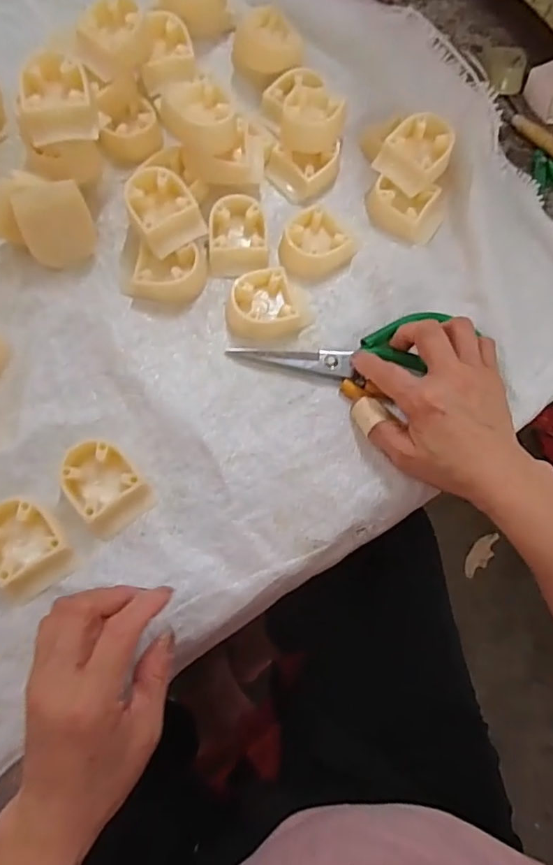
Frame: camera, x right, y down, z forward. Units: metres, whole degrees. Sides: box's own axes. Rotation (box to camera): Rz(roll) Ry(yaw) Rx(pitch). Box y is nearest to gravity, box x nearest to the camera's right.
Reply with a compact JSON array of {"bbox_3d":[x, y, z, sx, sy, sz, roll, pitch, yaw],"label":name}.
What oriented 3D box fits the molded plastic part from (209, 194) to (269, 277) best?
[{"bbox_3d":[-0.030,-0.153,0.414,0.045,0.024,0.058,-2,74,-5],"label":"molded plastic part"}]

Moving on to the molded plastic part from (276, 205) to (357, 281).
[{"bbox_3d":[0.031,-0.145,0.416,0.049,0.026,0.056,35,74,5],"label":"molded plastic part"}]

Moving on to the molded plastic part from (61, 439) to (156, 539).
[{"bbox_3d":[-0.116,0.035,0.352,0.045,0.020,0.057,-40,81,-14],"label":"molded plastic part"}]

